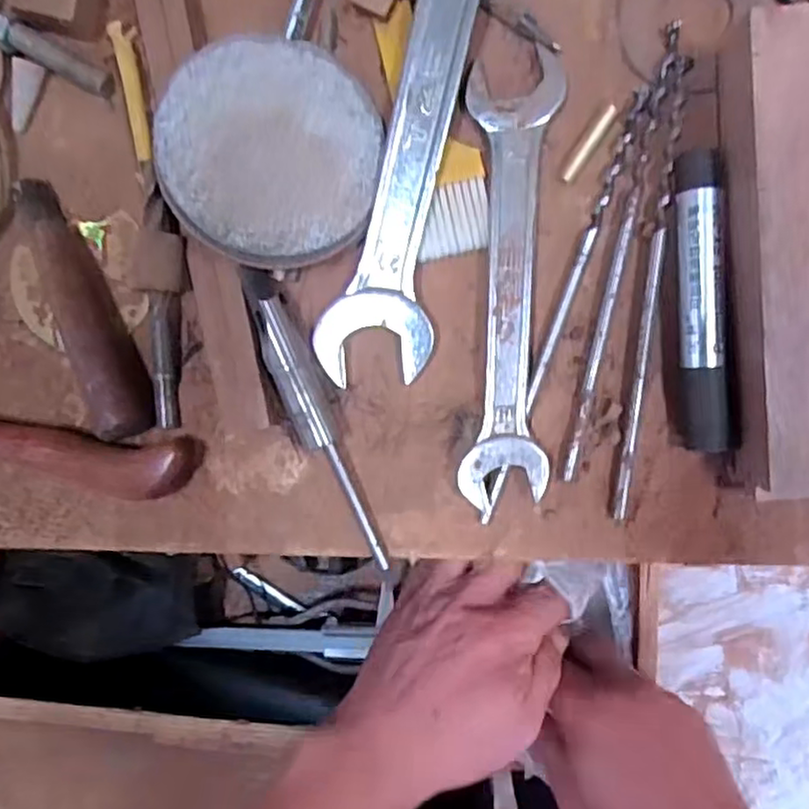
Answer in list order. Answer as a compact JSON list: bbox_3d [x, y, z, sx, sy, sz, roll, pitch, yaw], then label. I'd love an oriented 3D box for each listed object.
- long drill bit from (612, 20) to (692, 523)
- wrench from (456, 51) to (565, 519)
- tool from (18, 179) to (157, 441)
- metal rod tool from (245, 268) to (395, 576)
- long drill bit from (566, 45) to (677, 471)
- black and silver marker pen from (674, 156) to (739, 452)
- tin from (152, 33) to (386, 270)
[{"bbox_3d":[0.107,-0.054,0.294,0.012,0.006,0.208,6,93,6],"label":"long drill bit"},{"bbox_3d":[0.046,-0.056,0.297,0.038,0.013,0.195,3,92,6],"label":"wrench"},{"bbox_3d":[-0.150,-0.045,0.316,0.025,0.022,0.125,-25,90,6],"label":"tool"},{"bbox_3d":[-0.039,0.010,0.307,0.016,0.022,0.144,-22,90,6],"label":"metal rod tool"},{"bbox_3d":[0.092,-0.056,0.296,0.008,0.005,0.180,12,93,5],"label":"long drill bit"},{"bbox_3d":[0.124,-0.042,0.287,0.019,0.016,0.121,-4,92,6],"label":"black and silver marker pen"},{"bbox_3d":[-0.057,-0.109,0.295,0.090,0.010,0.096,1,88,-12],"label":"tin"}]

